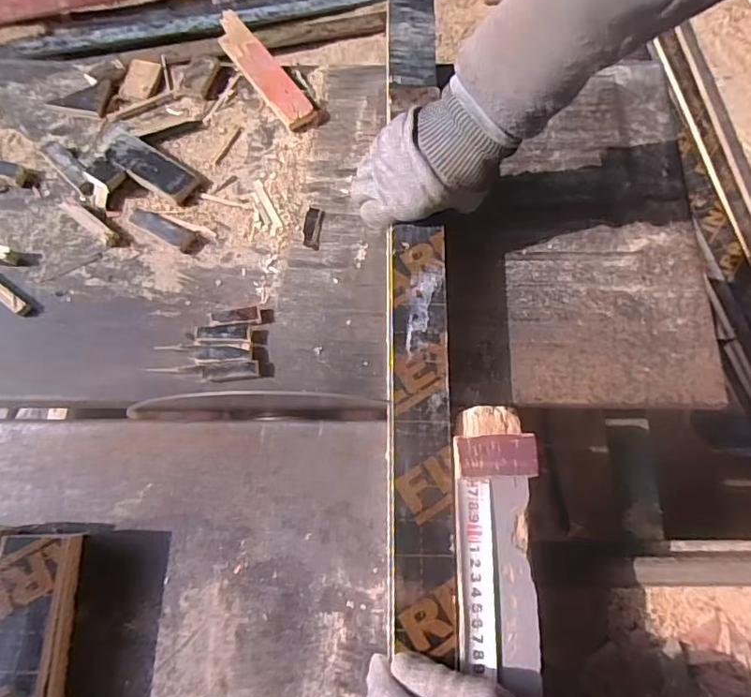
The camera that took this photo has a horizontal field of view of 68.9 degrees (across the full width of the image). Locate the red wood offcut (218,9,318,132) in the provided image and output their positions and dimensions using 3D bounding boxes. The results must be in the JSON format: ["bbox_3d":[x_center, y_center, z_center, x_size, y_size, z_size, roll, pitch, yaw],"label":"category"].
[{"bbox_3d":[-0.125,-0.307,0.598,0.039,0.021,0.179,-33,77,-10],"label":"red wood offcut"}]

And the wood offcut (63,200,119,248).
[{"bbox_3d":[-0.280,-0.124,0.537,0.068,0.015,0.015,38,76,9],"label":"wood offcut"}]

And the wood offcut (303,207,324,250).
[{"bbox_3d":[-0.063,-0.121,0.546,0.018,0.004,0.044,6,73,1],"label":"wood offcut"}]

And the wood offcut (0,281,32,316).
[{"bbox_3d":[-0.351,-0.053,0.512,0.067,0.013,0.015,36,76,9],"label":"wood offcut"}]

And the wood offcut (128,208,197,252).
[{"bbox_3d":[-0.208,-0.118,0.536,0.063,0.017,0.024,26,74,6],"label":"wood offcut"}]

